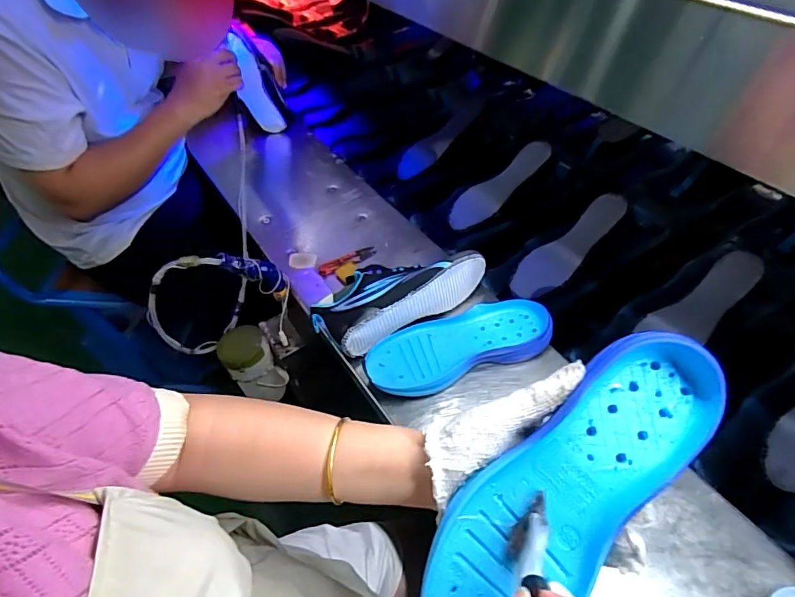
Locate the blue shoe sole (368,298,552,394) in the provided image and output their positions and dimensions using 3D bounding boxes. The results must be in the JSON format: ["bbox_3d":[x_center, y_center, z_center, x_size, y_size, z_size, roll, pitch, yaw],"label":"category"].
[{"bbox_3d":[0.079,0.059,0.615,0.240,0.033,0.097,-16,54,-12],"label":"blue shoe sole"}]

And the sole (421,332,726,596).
[{"bbox_3d":[0.102,0.123,0.297,0.245,0.031,0.079,-43,61,-6],"label":"sole"}]

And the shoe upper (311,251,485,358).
[{"bbox_3d":[0.004,-0.009,0.667,0.243,0.098,0.101,-26,56,-18],"label":"shoe upper"}]

